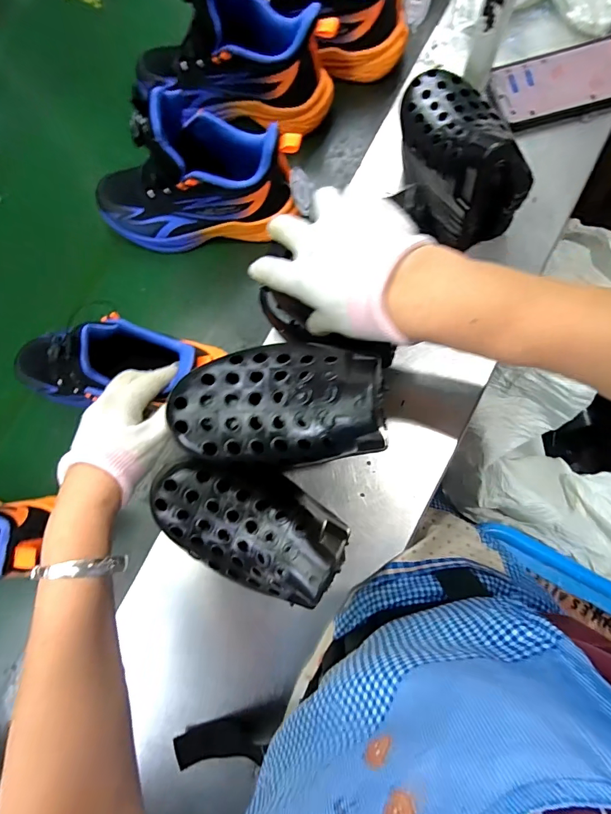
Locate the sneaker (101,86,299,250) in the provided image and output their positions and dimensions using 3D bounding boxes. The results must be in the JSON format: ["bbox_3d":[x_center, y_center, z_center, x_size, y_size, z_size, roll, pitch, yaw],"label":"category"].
[{"bbox_3d":[-0.130,-0.248,0.423,0.243,0.123,0.094,-1,82,4],"label":"sneaker"}]

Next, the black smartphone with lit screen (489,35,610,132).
[{"bbox_3d":[0.301,-0.377,0.455,0.168,0.012,0.087,-15,81,2],"label":"black smartphone with lit screen"}]

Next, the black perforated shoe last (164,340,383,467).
[{"bbox_3d":[-0.020,-0.005,0.248,0.131,0.049,0.081,-6,82,3],"label":"black perforated shoe last"}]

